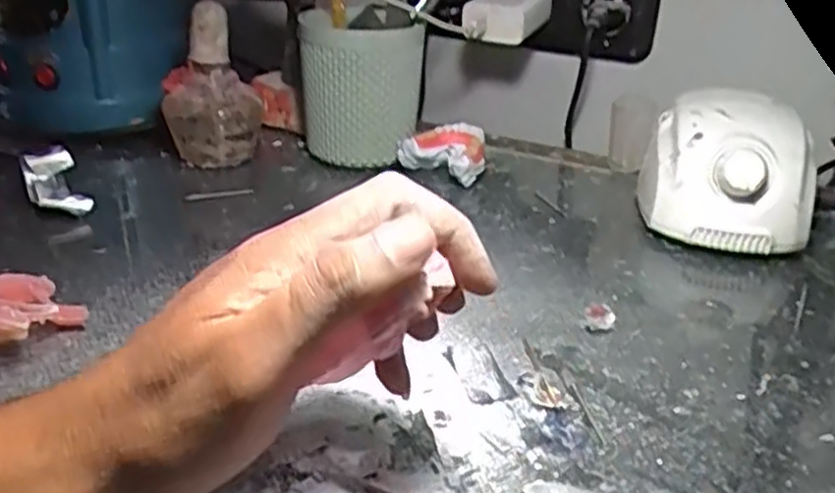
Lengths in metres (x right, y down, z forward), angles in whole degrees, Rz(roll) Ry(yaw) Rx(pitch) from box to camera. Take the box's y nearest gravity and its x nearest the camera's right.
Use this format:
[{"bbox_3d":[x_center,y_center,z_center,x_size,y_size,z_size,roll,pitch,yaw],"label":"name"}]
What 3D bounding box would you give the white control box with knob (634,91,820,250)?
[{"bbox_3d":[0.213,-0.052,0.535,0.109,0.081,0.121,13,29,20],"label":"white control box with knob"}]

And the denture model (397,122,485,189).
[{"bbox_3d":[0.022,-0.072,0.611,0.066,0.034,0.056,12,29,18],"label":"denture model"}]

